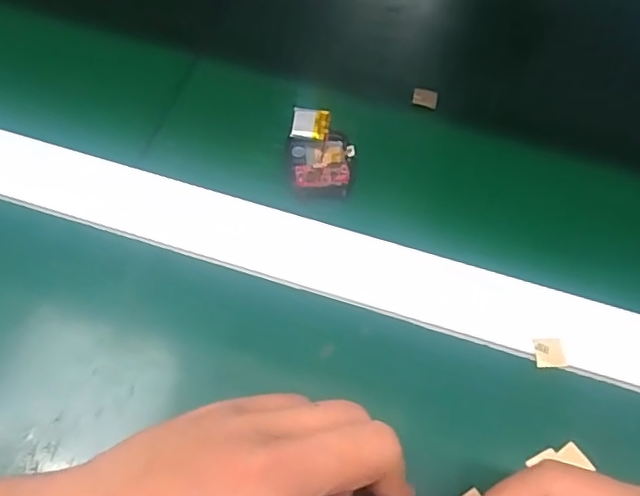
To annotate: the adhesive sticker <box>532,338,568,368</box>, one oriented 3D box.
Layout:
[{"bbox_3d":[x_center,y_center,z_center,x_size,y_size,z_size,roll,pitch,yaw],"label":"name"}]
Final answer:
[{"bbox_3d":[0.113,0.052,0.274,0.014,0.004,0.014,-4,65,8],"label":"adhesive sticker"}]

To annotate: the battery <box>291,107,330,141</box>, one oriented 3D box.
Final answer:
[{"bbox_3d":[-0.005,-0.072,0.321,0.021,0.004,0.019,9,75,3],"label":"battery"}]

